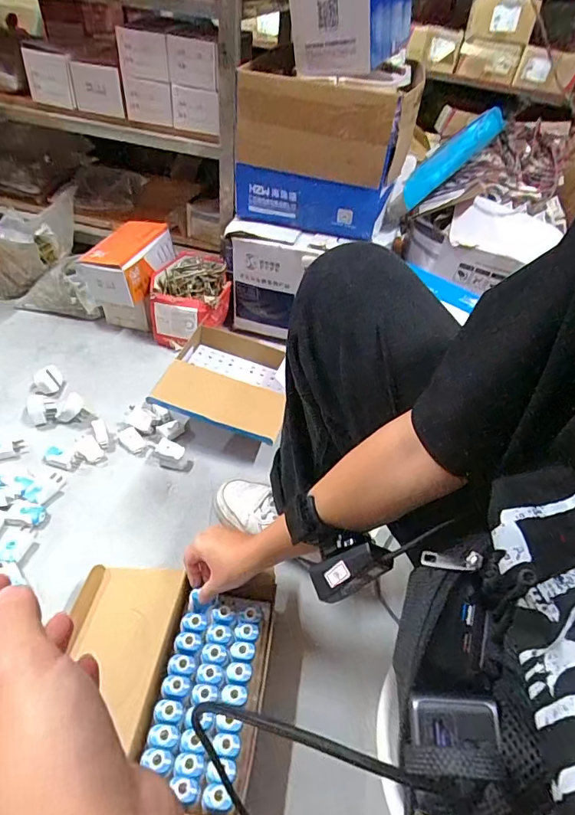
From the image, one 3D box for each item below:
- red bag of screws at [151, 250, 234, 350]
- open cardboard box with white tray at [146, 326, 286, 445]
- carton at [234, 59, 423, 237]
[{"bbox_3d":[-0.202,-0.222,0.991,0.157,0.130,0.168,2,44,-5],"label":"red bag of screws"},{"bbox_3d":[-0.109,-0.031,0.850,0.207,0.092,0.234,10,44,3],"label":"open cardboard box with white tray"},{"bbox_3d":[0.059,-0.446,0.826,0.297,0.239,0.120,9,44,2],"label":"carton"}]

